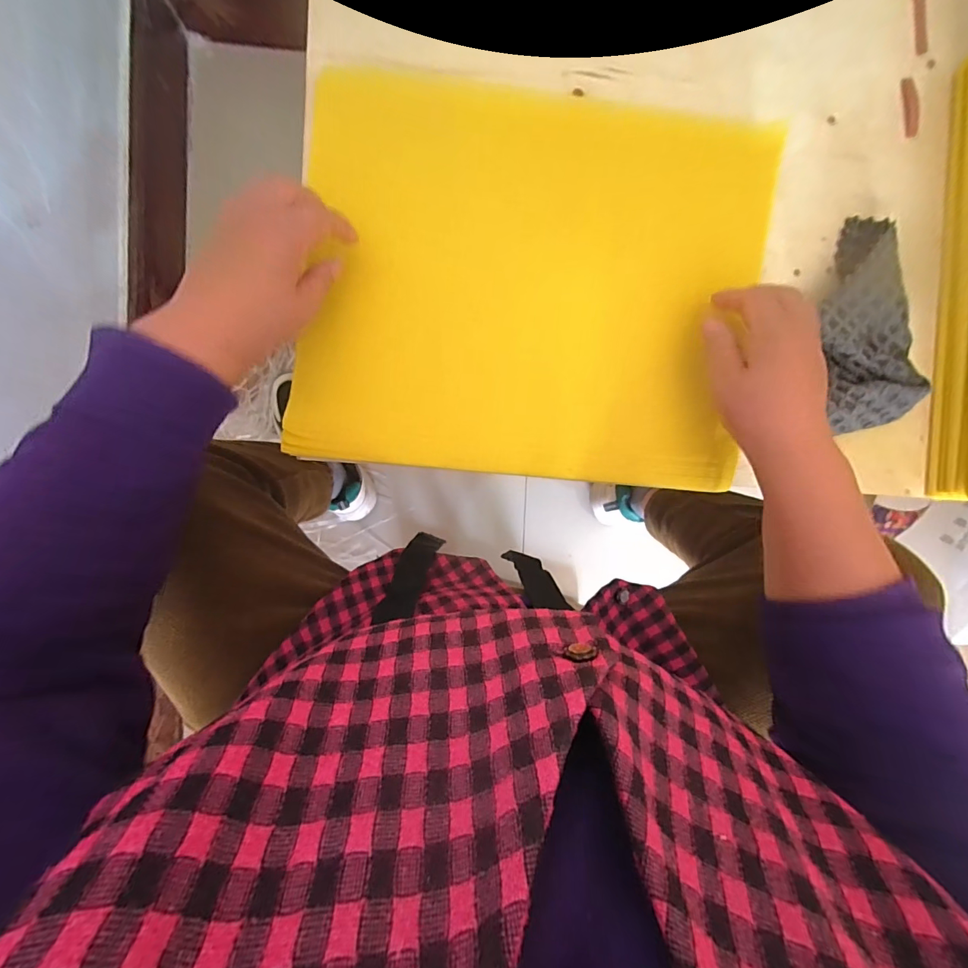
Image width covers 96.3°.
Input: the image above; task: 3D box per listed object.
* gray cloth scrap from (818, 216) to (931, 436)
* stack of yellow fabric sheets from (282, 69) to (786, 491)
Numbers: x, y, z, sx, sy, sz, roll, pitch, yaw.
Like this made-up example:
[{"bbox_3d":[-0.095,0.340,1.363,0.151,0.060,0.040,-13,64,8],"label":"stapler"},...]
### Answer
[{"bbox_3d":[0.311,-0.133,0.358,0.069,0.033,0.170,-8,94,-4],"label":"gray cloth scrap"},{"bbox_3d":[0.039,-0.155,0.342,0.347,0.025,0.293,5,93,-5],"label":"stack of yellow fabric sheets"}]

